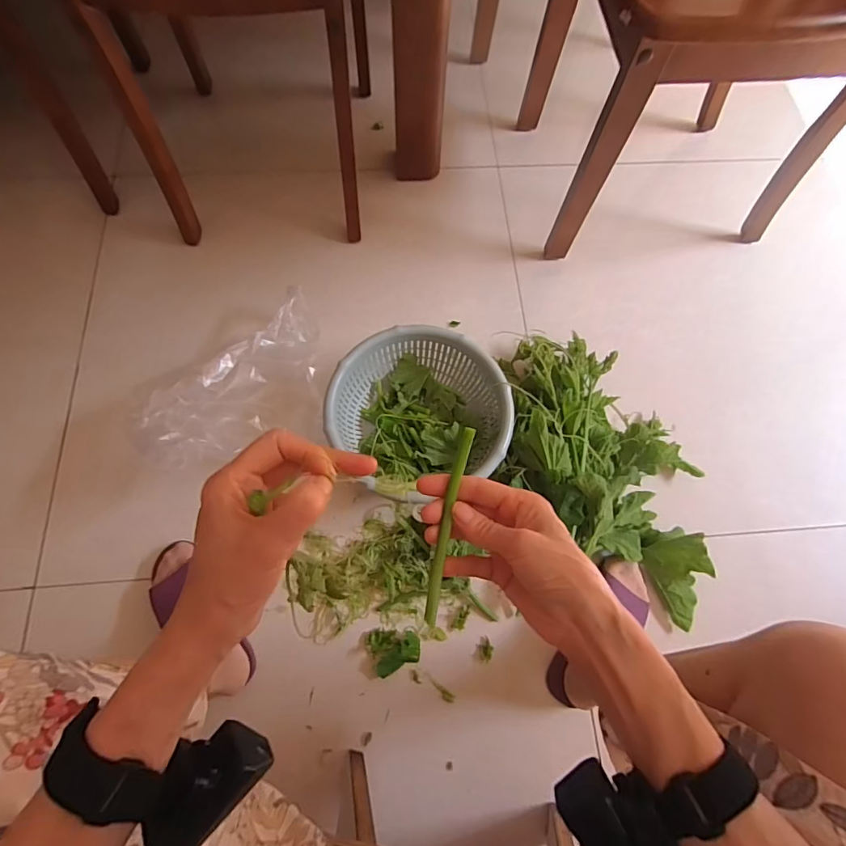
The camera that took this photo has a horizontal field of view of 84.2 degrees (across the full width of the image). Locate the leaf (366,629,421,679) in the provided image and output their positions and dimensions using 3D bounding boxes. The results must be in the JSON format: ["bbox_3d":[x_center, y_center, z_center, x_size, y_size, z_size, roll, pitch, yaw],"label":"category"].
[{"bbox_3d":[-0.042,0.327,0.684,0.070,0.011,0.062,-22,72,-9],"label":"leaf"}]

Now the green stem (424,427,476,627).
[{"bbox_3d":[0.018,0.065,0.314,0.009,0.014,0.131,13,73,3],"label":"green stem"}]

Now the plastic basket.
[{"bbox_3d":[-0.008,-0.012,0.758,0.277,0.094,0.272,0,70,-1],"label":"plastic basket"}]

